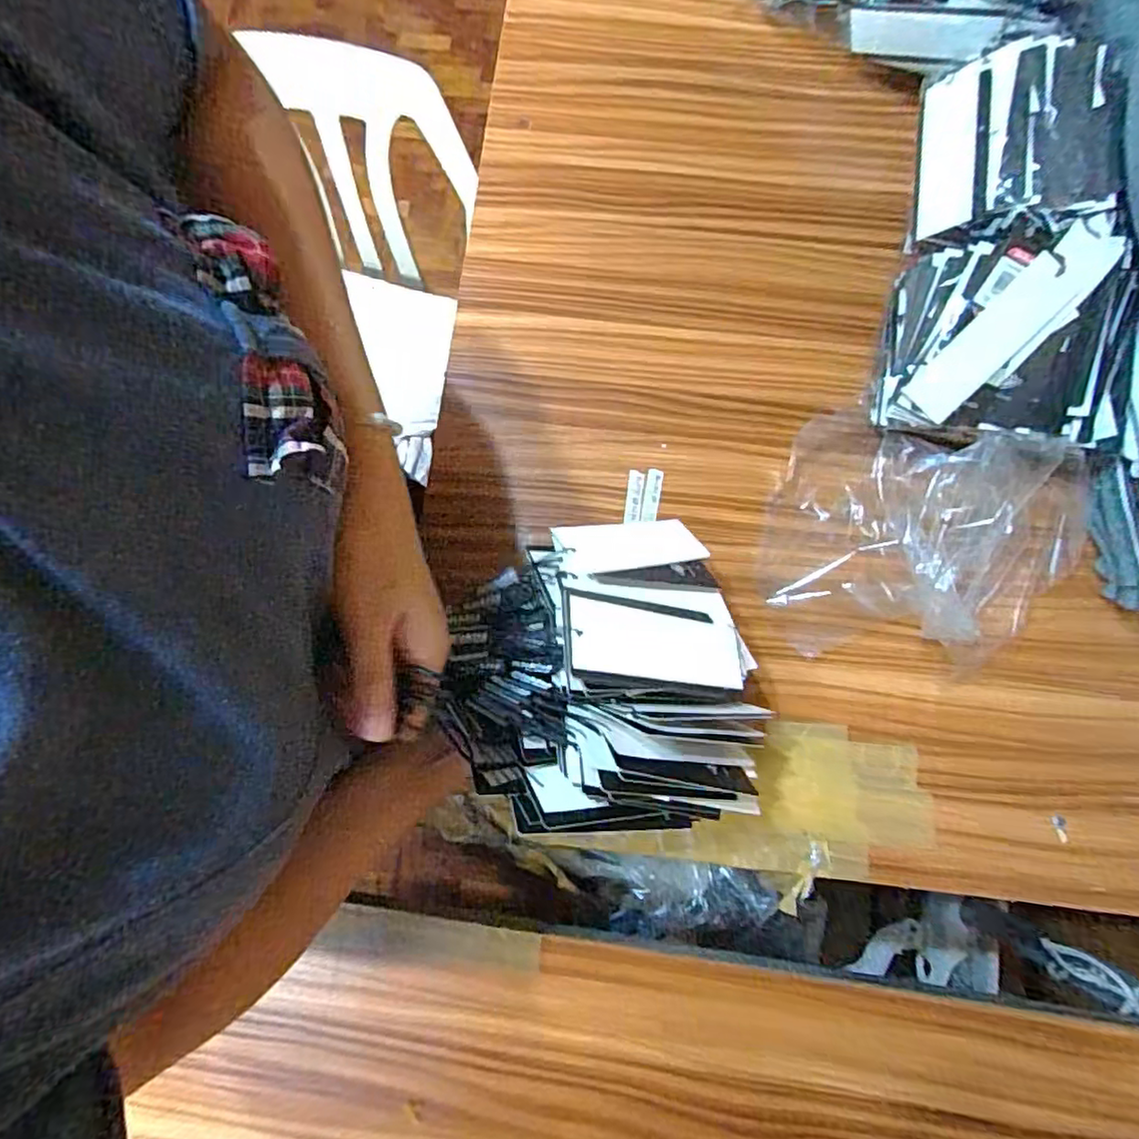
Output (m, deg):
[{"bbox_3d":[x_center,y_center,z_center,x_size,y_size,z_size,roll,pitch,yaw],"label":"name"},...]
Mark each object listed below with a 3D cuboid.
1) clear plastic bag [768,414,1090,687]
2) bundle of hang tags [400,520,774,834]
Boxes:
[{"bbox_3d":[0.273,-0.014,0.469,0.233,0.054,0.193,19,80,4],"label":"clear plastic bag"},{"bbox_3d":[0.020,0.058,0.368,0.162,0.087,0.183,-4,79,-1],"label":"bundle of hang tags"}]

